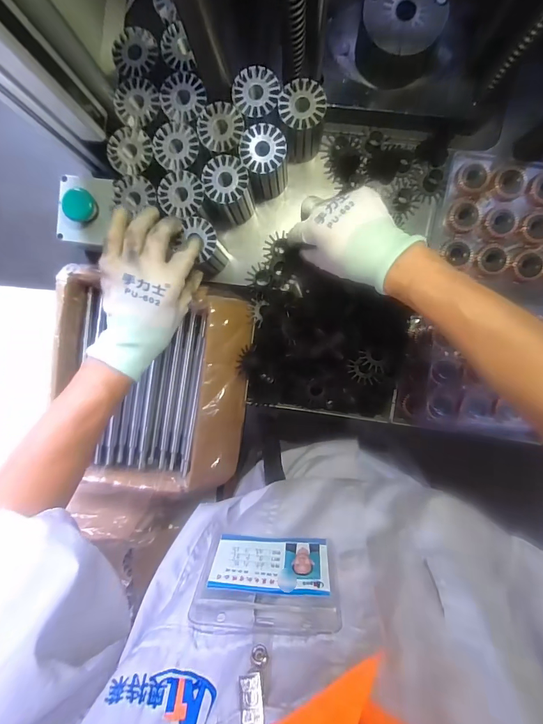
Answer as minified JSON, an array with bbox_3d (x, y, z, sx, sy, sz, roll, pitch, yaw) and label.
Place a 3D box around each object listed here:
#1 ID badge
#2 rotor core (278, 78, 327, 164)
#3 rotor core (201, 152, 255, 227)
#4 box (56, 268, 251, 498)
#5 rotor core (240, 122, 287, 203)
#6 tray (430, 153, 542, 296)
[{"bbox_3d":[-0.002,0.159,0.277,0.097,0.080,0.011,-1,108,5],"label":"ID badge"},{"bbox_3d":[0.036,-0.281,0.448,0.050,0.076,0.052,10,95,3],"label":"rotor core"},{"bbox_3d":[-0.049,-0.205,0.456,0.050,0.072,0.055,0,94,3],"label":"rotor core"},{"bbox_3d":[-0.166,0.030,0.532,0.256,0.063,0.275,7,95,3],"label":"box"},{"bbox_3d":[-0.006,-0.237,0.453,0.049,0.075,0.055,-13,93,4],"label":"rotor core"},{"bbox_3d":[0.303,-0.167,0.467,0.183,0.044,0.149,10,95,3],"label":"tray"}]

